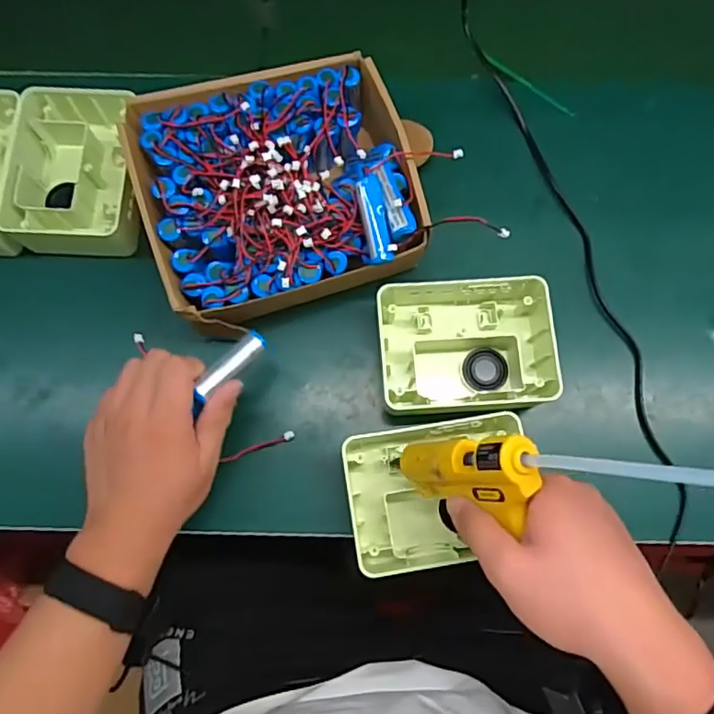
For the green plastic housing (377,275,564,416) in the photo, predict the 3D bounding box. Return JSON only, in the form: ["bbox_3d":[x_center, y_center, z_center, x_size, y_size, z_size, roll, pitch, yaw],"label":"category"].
[{"bbox_3d":[0.093,-0.007,0.480,0.149,0.045,0.111,-2,74,-1],"label":"green plastic housing"}]

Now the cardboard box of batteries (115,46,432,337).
[{"bbox_3d":[-0.056,-0.147,0.485,0.235,0.083,0.215,-16,75,-5],"label":"cardboard box of batteries"}]

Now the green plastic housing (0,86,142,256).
[{"bbox_3d":[-0.245,-0.166,0.517,0.117,0.057,0.147,3,74,0],"label":"green plastic housing"}]

